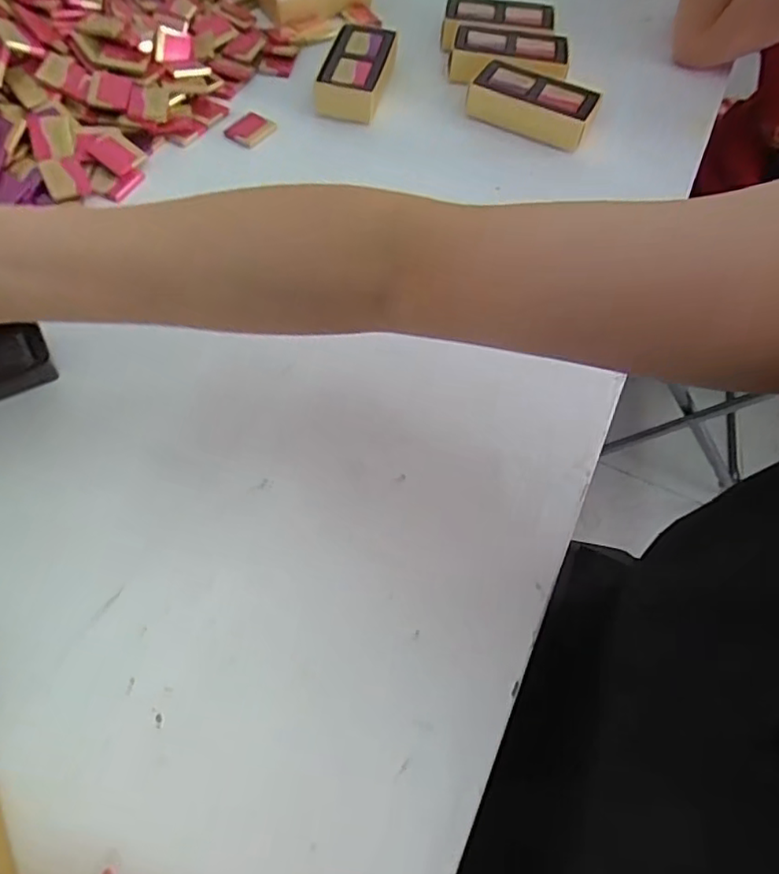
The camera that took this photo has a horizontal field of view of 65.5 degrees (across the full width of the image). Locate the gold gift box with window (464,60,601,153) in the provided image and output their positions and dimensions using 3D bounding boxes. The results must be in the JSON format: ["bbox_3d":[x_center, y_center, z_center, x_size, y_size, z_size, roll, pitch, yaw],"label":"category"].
[{"bbox_3d":[0.139,-0.326,0.595,0.118,0.035,0.058,22,60,10],"label":"gold gift box with window"}]

